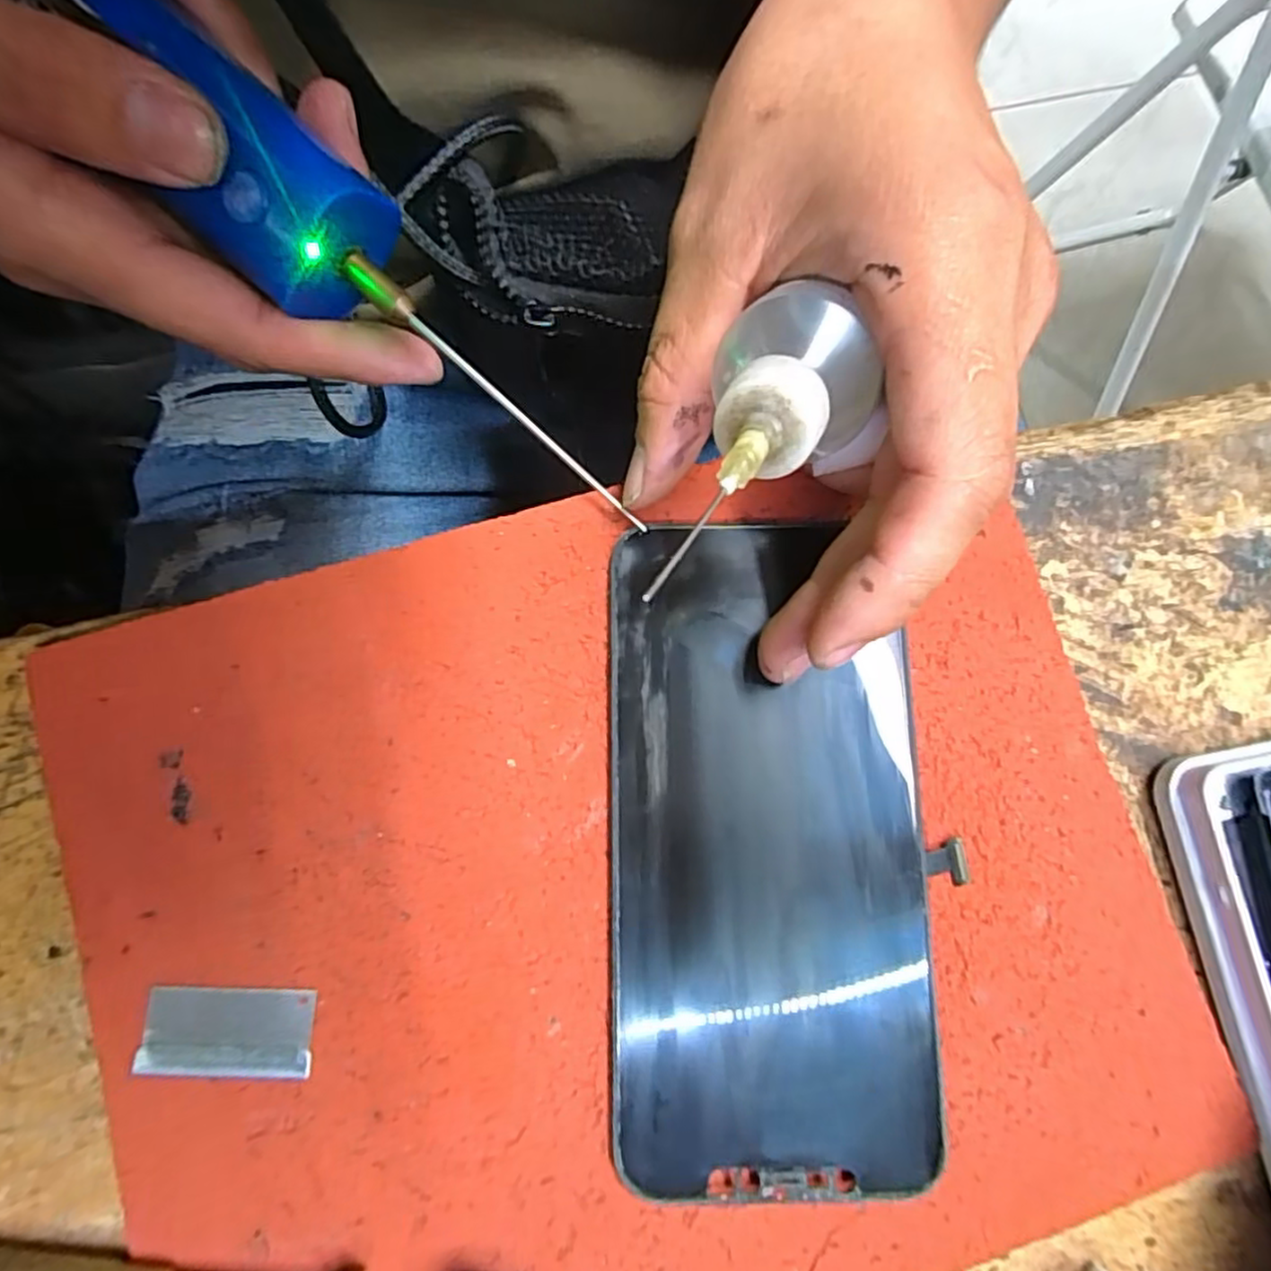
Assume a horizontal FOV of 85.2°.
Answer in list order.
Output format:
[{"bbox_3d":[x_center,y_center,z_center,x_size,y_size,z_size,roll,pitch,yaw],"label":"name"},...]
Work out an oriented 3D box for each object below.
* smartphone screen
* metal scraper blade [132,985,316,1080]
[{"bbox_3d":[0.030,0.048,0.168,0.077,0.006,0.156,-5,79,-2],"label":"smartphone screen"},{"bbox_3d":[-0.095,0.092,0.159,0.038,0.004,0.019,3,79,0],"label":"metal scraper blade"}]

